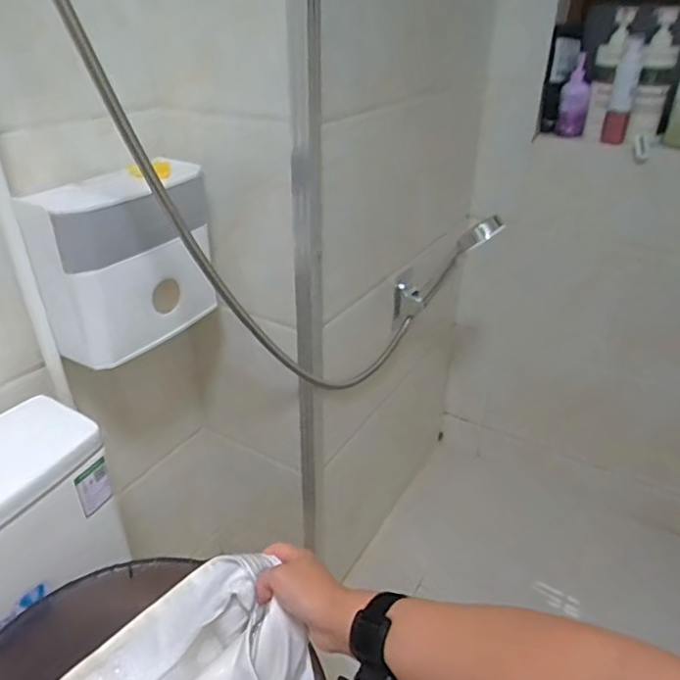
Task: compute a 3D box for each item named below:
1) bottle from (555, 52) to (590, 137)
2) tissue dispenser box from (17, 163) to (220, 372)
[{"bbox_3d":[0.546,-0.564,1.288,0.062,0.163,0.041,12,32,19],"label":"bottle"},{"bbox_3d":[-0.271,-0.104,0.741,0.100,0.210,0.223,21,36,31],"label":"tissue dispenser box"}]

